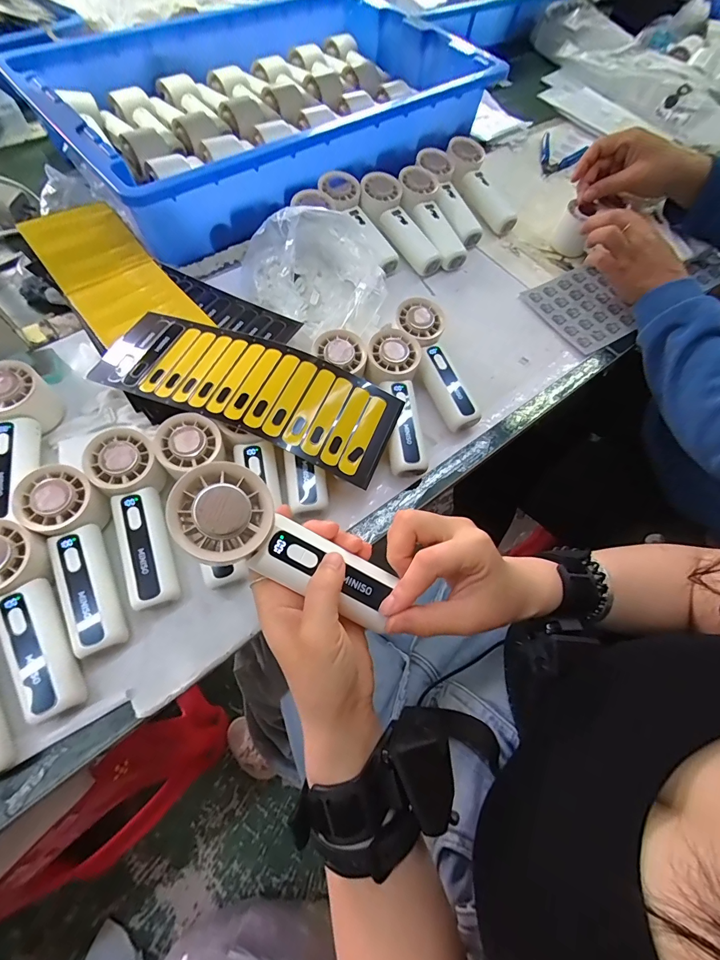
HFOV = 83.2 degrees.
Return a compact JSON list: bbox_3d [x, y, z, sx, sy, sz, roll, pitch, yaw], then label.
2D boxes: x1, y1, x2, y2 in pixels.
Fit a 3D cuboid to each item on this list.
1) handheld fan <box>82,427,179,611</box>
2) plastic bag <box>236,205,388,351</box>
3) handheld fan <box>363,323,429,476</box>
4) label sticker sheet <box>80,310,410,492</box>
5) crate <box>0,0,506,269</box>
[{"bbox_3d":[-0.189,0.030,0.353,0.055,0.050,0.154,-23,67,-15],"label":"handheld fan"},{"bbox_3d":[-0.058,-0.234,0.471,0.172,0.084,0.175,9,63,1],"label":"plastic bag"},{"bbox_3d":[0.038,-0.084,0.422,0.055,0.026,0.159,-6,76,-7],"label":"handheld fan"},{"bbox_3d":[-0.115,-0.094,0.405,0.300,0.033,0.104,21,64,7],"label":"label sticker sheet"},{"bbox_3d":[-0.146,-0.647,0.680,0.729,0.113,0.515,-40,72,-21],"label":"crate"}]

